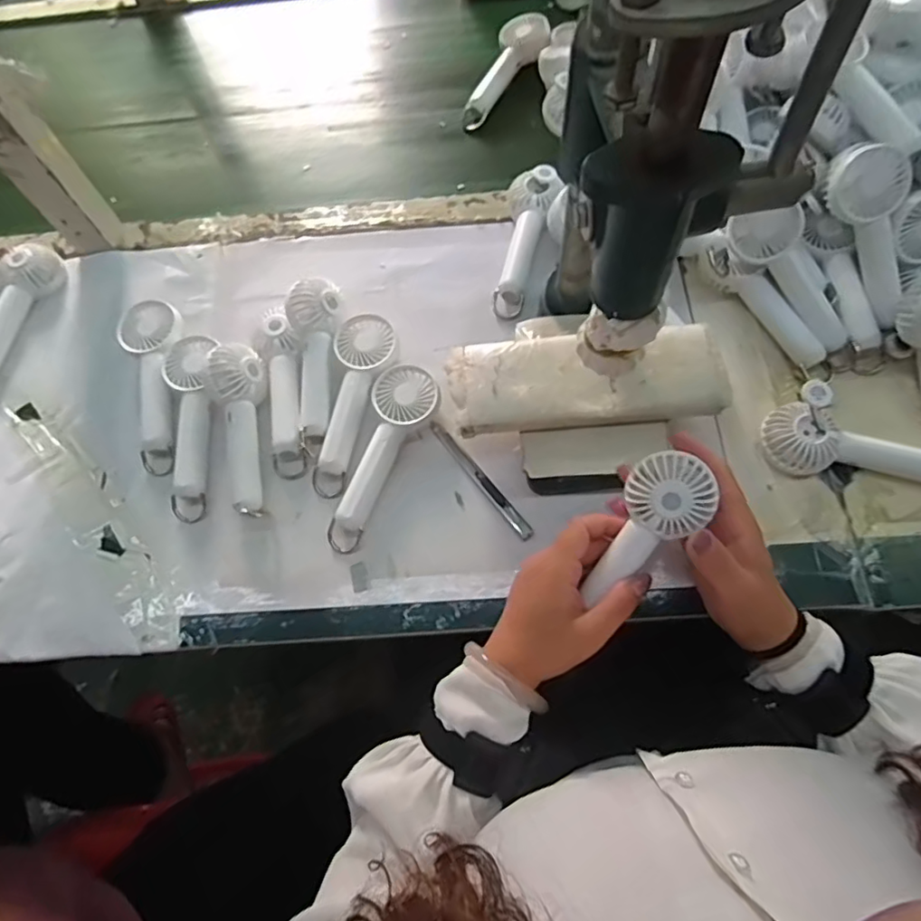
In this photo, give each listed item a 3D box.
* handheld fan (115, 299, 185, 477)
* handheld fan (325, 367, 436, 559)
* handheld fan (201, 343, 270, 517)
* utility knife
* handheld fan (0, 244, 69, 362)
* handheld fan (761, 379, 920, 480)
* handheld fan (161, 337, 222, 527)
[{"bbox_3d":[-0.273,-0.071,0.534,0.056,0.031,0.161,-18,66,-5],"label":"handheld fan"},{"bbox_3d":[-0.062,-0.003,0.494,0.055,0.032,0.162,13,67,9],"label":"handheld fan"},{"bbox_3d":[-0.186,-0.028,0.499,0.045,0.036,0.149,-10,84,-1],"label":"handheld fan"},{"bbox_3d":[0.015,0.015,0.497,0.011,0.005,0.130,-36,69,-12],"label":"utility knife"},{"bbox_3d":[-0.441,-0.145,0.577,0.044,0.032,0.162,8,67,7],"label":"handheld fan"},{"bbox_3d":[0.325,-0.016,0.462,0.157,0.040,0.062,8,67,7],"label":"handheld fan"},{"bbox_3d":[-0.232,-0.034,0.509,0.048,0.051,0.161,-10,66,-1],"label":"handheld fan"}]

